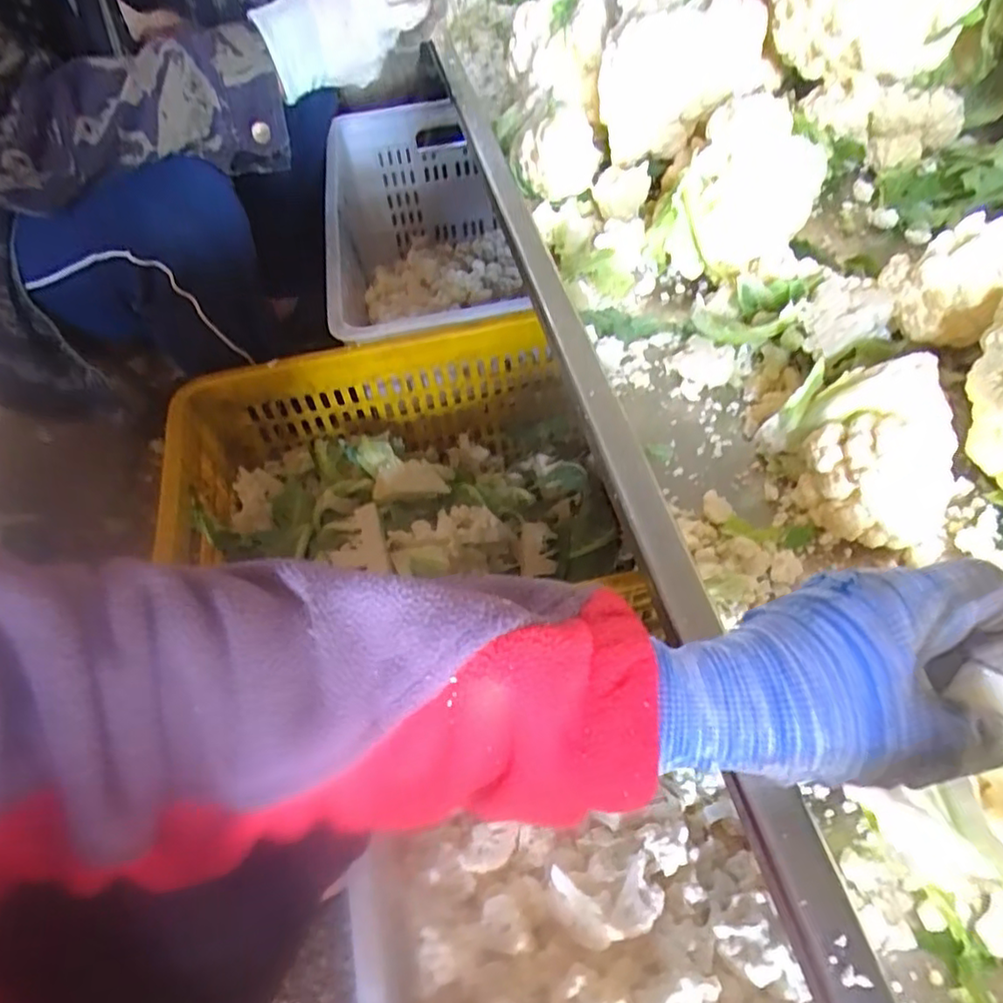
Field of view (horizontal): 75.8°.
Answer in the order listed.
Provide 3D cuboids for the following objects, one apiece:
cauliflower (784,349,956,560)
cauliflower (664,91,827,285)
[{"bbox_3d":[0.203,-0.021,0.340,0.083,0.064,0.093,-13,54,-4],"label":"cauliflower"},{"bbox_3d":[0.175,-0.213,0.459,0.081,0.103,0.093,25,60,22],"label":"cauliflower"}]

